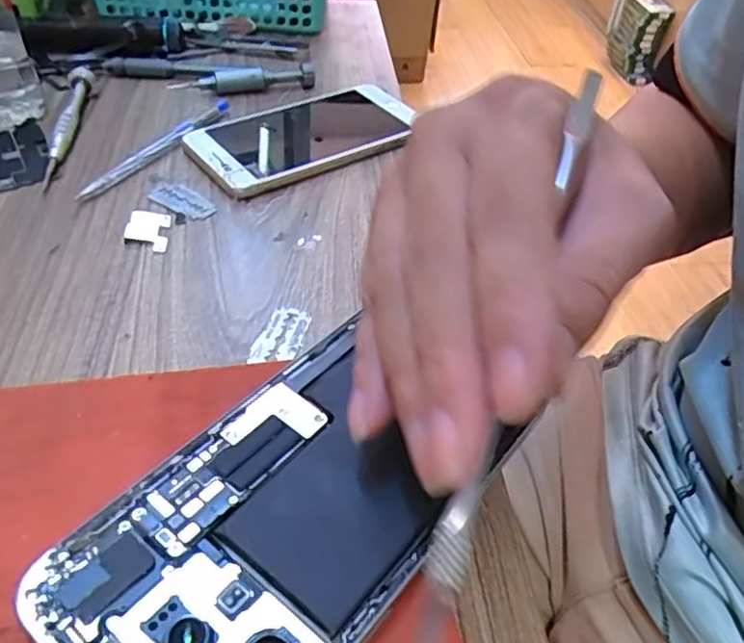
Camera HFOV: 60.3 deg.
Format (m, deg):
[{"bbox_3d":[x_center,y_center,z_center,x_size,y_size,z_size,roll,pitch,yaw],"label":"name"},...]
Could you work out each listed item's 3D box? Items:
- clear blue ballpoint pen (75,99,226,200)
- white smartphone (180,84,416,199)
[{"bbox_3d":[-0.134,-0.112,0.409,0.011,0.010,0.135,23,47,19],"label":"clear blue ballpoint pen"},{"bbox_3d":[-0.040,-0.125,0.430,0.155,0.012,0.082,-25,51,-27],"label":"white smartphone"}]

